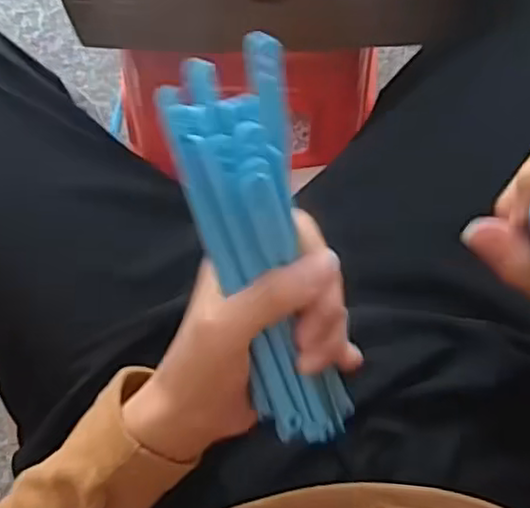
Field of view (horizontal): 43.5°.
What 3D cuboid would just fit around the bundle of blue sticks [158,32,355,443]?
[{"bbox_3d":[0.002,0.007,0.276,0.046,0.030,0.176,-15,111,-4],"label":"bundle of blue sticks"}]

